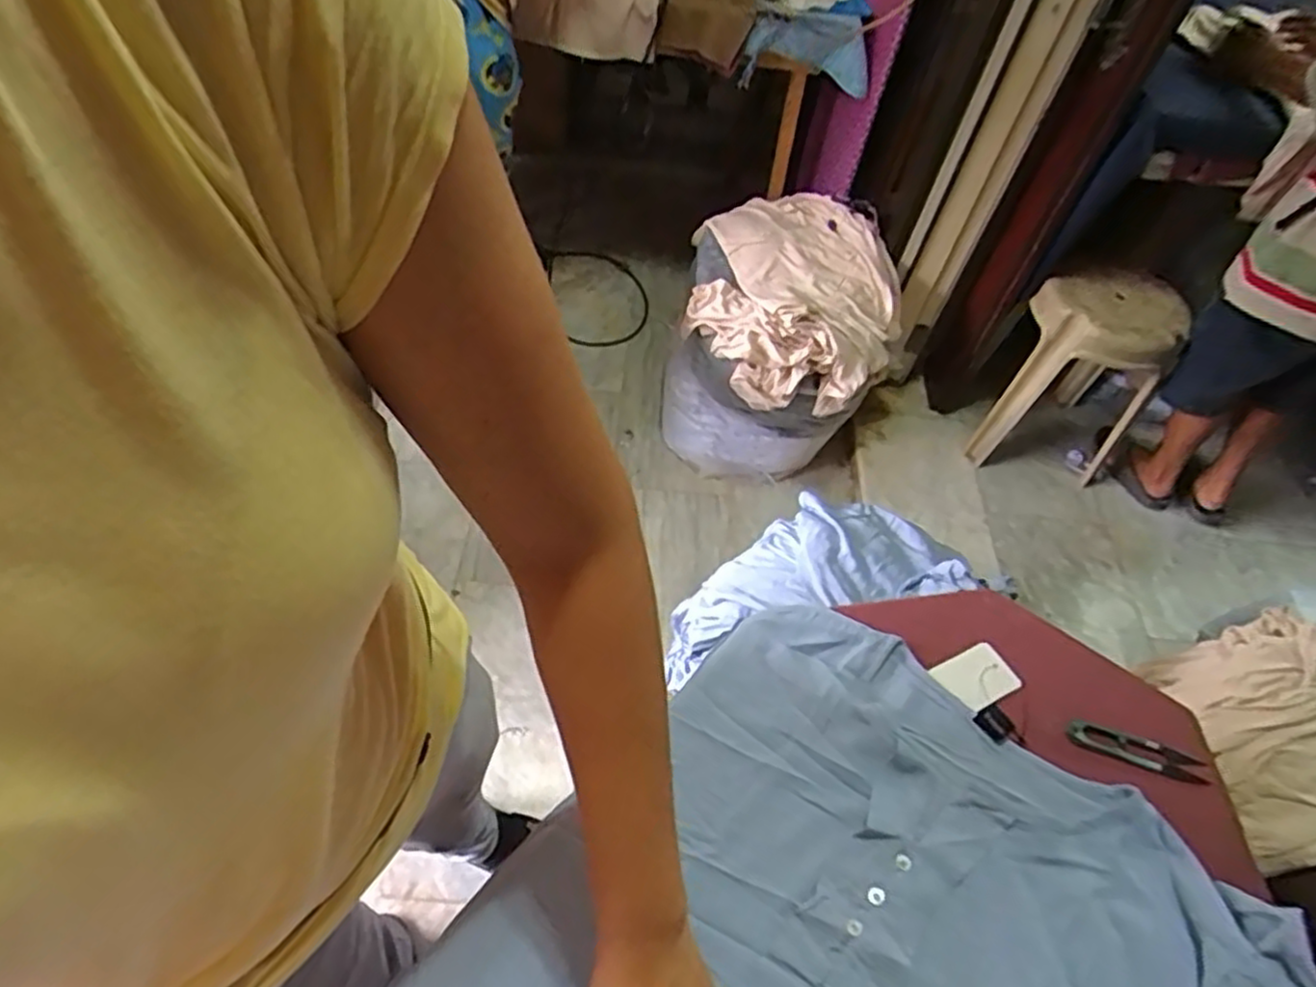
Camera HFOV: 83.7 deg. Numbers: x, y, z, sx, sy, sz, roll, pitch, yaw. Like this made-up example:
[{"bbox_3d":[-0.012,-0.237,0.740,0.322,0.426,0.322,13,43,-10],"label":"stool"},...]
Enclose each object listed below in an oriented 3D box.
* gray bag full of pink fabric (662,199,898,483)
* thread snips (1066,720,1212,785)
[{"bbox_3d":[0.284,-0.361,1.749,0.464,0.443,0.516,12,53,2],"label":"gray bag full of pink fabric"},{"bbox_3d":[0.376,0.203,0.580,0.101,0.006,0.021,17,51,10],"label":"thread snips"}]

